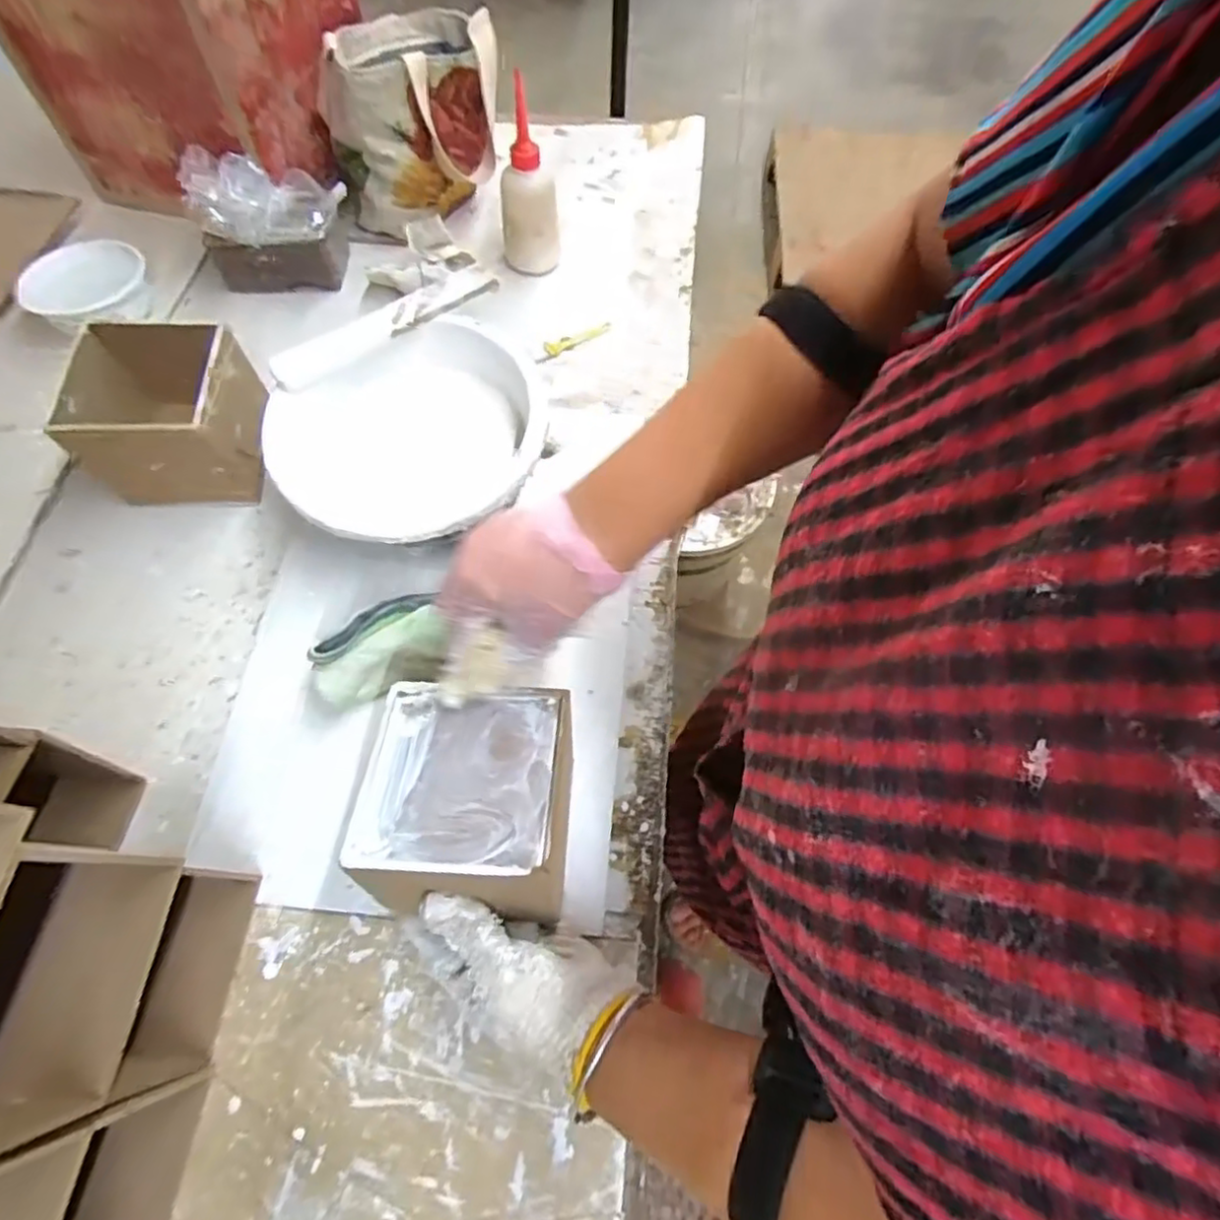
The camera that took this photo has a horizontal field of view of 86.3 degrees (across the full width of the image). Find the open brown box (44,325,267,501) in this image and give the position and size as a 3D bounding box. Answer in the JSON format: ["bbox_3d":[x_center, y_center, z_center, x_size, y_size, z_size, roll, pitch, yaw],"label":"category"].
[{"bbox_3d":[-0.367,-0.158,0.560,0.125,0.117,0.112,-1,65,0],"label":"open brown box"}]

